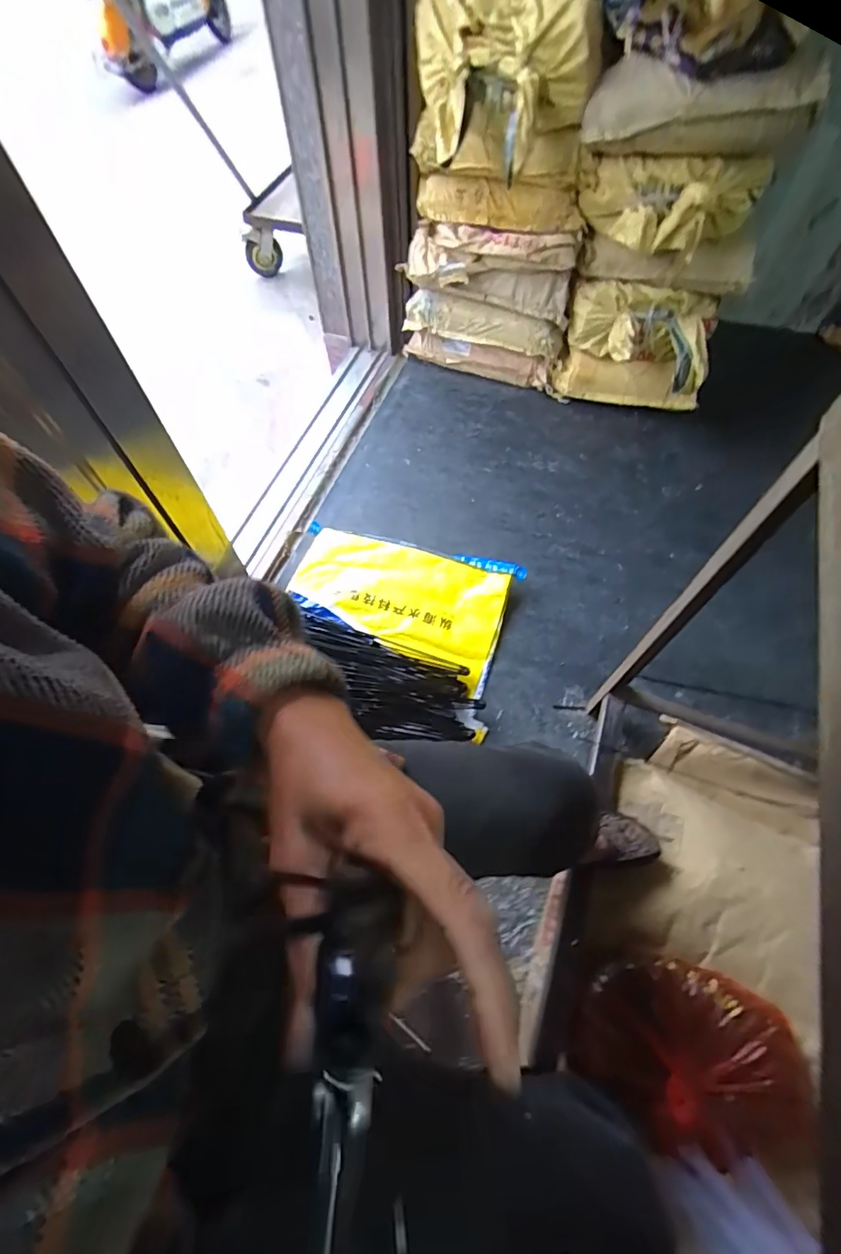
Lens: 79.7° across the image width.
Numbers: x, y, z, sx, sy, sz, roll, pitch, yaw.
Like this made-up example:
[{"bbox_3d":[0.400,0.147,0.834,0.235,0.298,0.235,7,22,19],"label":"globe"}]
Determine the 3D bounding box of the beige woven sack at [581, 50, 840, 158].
[{"bbox_3d":[0.532,-0.994,0.966,0.408,0.137,0.141,22,63,12],"label":"beige woven sack"}]

